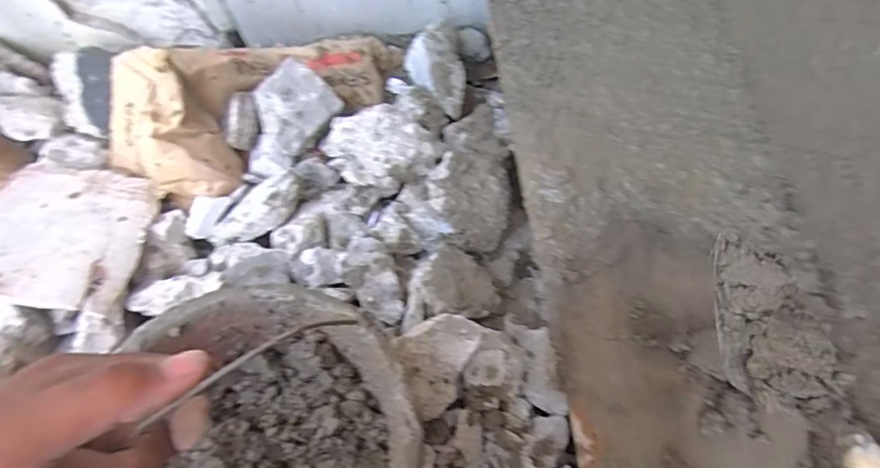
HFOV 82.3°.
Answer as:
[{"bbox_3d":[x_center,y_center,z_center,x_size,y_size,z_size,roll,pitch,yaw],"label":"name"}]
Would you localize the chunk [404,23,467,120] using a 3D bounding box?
[{"bbox_3d":[0.004,-0.266,0.828,0.093,0.070,0.183,-15,60,-5],"label":"chunk"}]

